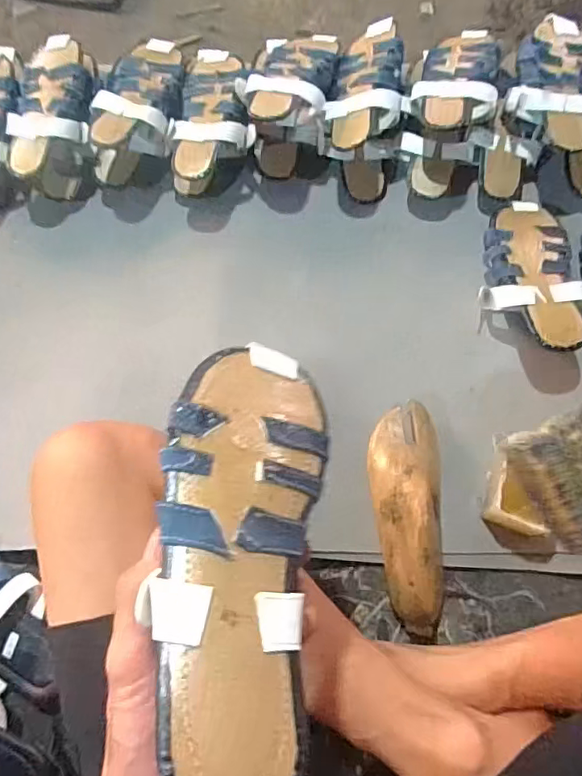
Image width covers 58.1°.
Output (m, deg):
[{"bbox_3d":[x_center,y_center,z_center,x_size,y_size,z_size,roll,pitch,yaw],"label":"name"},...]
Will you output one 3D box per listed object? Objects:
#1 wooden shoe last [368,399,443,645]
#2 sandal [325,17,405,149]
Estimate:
[{"bbox_3d":[0.129,0.135,0.558,0.081,0.083,0.251,-1,71,1],"label":"wooden shoe last"},{"bbox_3d":[0.102,-0.394,0.697,0.092,0.055,0.217,13,72,6],"label":"sandal"}]

